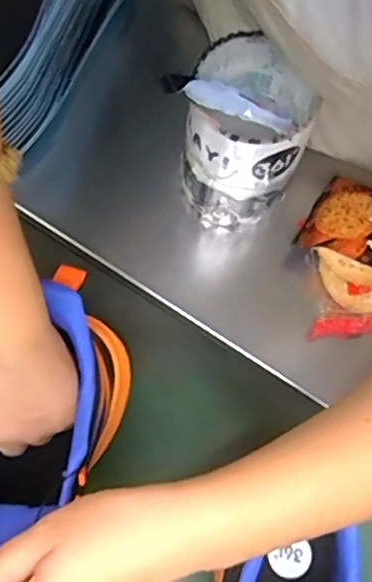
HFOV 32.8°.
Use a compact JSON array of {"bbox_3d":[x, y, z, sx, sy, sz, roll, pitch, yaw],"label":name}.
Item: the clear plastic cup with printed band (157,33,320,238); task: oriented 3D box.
[{"bbox_3d":[0.037,-0.099,0.440,0.085,0.133,0.087,19,55,10],"label":"clear plastic cup with printed band"}]

